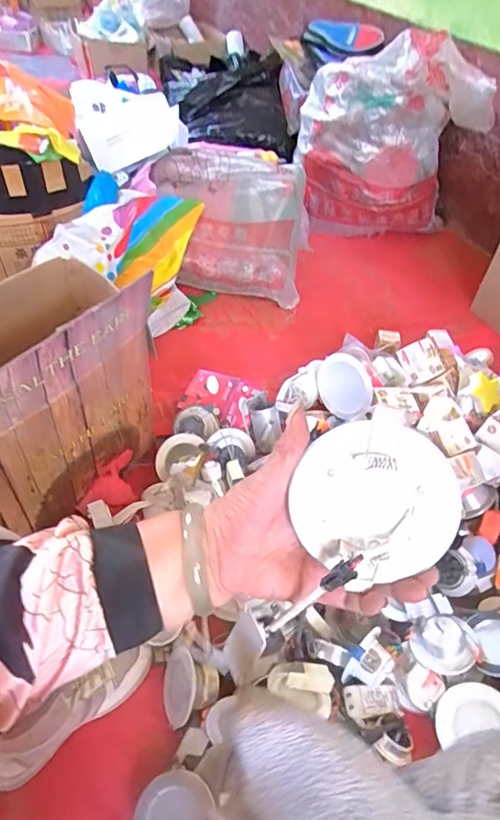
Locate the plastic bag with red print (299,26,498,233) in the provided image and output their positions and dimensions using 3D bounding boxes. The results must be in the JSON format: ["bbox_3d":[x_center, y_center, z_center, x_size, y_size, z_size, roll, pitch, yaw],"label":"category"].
[{"bbox_3d":[0.394,-0.738,1.467,0.498,0.573,0.204,10,48,3],"label":"plastic bag with red print"}]

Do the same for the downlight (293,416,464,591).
[{"bbox_3d":[0.073,0.057,0.298,0.094,0.020,0.095,2,99,11],"label":"downlight"}]

